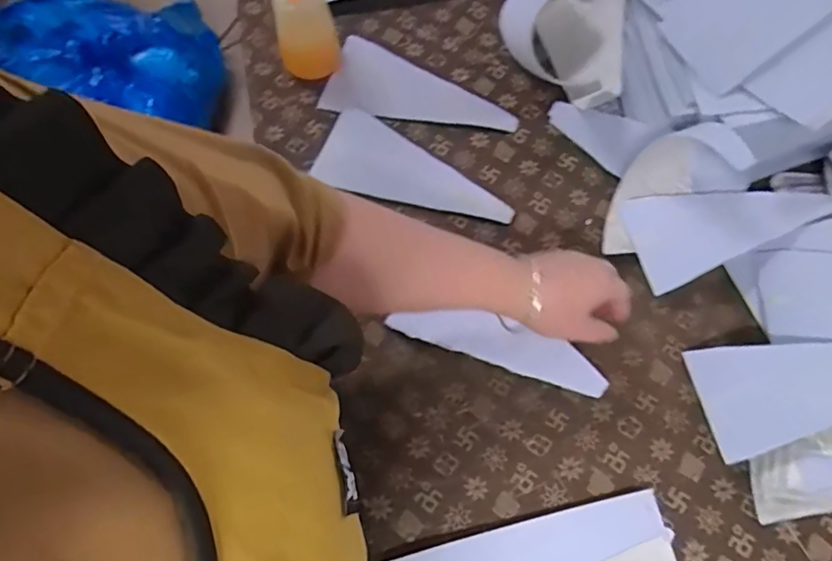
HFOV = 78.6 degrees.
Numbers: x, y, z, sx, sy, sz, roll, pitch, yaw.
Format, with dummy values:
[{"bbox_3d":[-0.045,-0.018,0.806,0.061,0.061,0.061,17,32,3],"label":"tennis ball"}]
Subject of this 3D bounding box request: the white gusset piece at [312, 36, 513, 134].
[{"bbox_3d":[0.007,-0.212,0.600,0.226,0.021,0.093,20,75,5],"label":"white gusset piece"}]

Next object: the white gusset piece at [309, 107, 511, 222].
[{"bbox_3d":[-0.002,-0.117,0.574,0.226,0.013,0.089,27,75,7],"label":"white gusset piece"}]

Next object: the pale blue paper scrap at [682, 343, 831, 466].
[{"bbox_3d":[0.385,0.093,0.476,0.216,0.037,0.104,-19,74,17],"label":"pale blue paper scrap"}]

